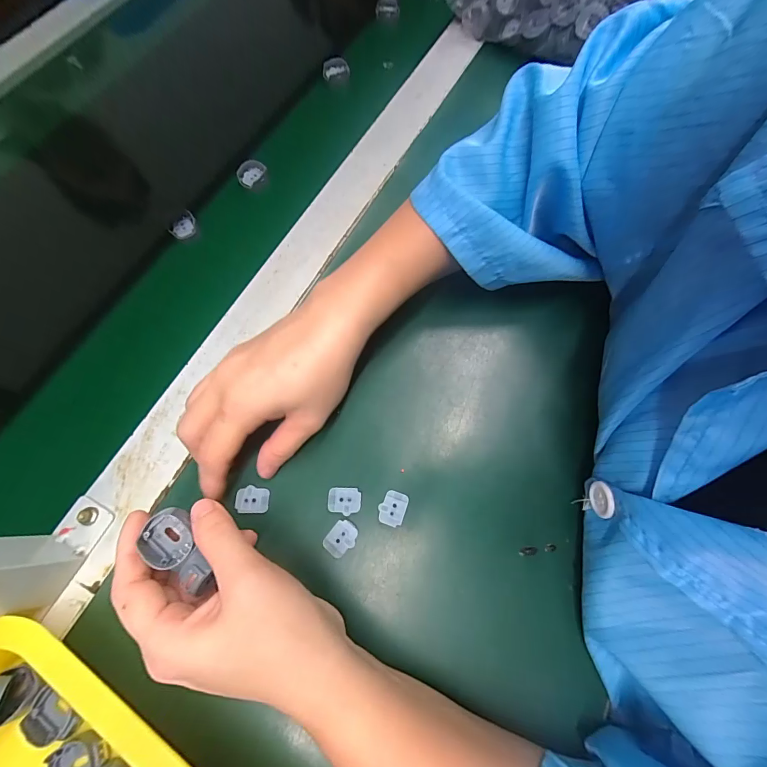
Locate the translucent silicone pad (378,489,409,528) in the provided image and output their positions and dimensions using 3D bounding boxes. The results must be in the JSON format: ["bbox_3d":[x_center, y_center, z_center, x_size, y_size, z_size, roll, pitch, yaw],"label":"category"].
[{"bbox_3d":[0.006,0.081,0.240,0.017,0.004,0.021,18,71,7],"label":"translucent silicone pad"}]

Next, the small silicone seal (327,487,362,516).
[{"bbox_3d":[-0.026,0.078,0.244,0.022,0.004,0.017,3,70,2],"label":"small silicone seal"}]

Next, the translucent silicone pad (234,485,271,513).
[{"bbox_3d":[-0.087,0.077,0.245,0.021,0.004,0.017,-1,69,1],"label":"translucent silicone pad"}]

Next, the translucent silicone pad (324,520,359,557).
[{"bbox_3d":[-0.027,0.099,0.235,0.017,0.004,0.022,36,74,13],"label":"translucent silicone pad"}]

